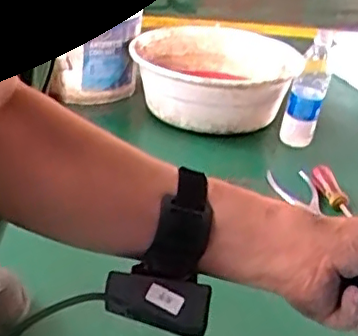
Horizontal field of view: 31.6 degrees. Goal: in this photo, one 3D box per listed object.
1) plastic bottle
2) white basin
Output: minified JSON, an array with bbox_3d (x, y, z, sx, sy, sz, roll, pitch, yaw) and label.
[{"bbox_3d":[0.243,-0.145,1.209,0.073,0.208,0.072,11,27,10],"label":"plastic bottle"},{"bbox_3d":[0.072,-0.191,1.347,0.307,0.129,0.367,8,27,6],"label":"white basin"}]

